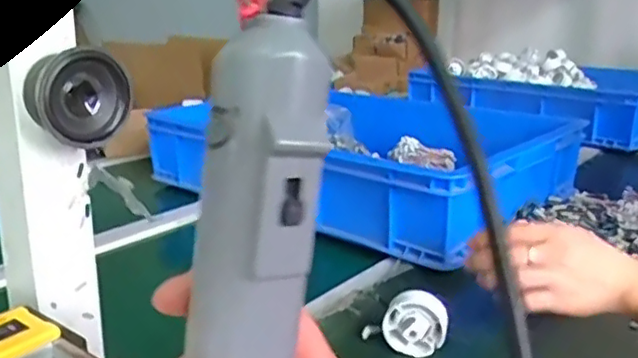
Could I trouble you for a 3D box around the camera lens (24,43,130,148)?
[{"bbox_3d":[-0.131,-0.046,0.332,0.054,0.044,0.030,-4,18,-16],"label":"camera lens"}]

